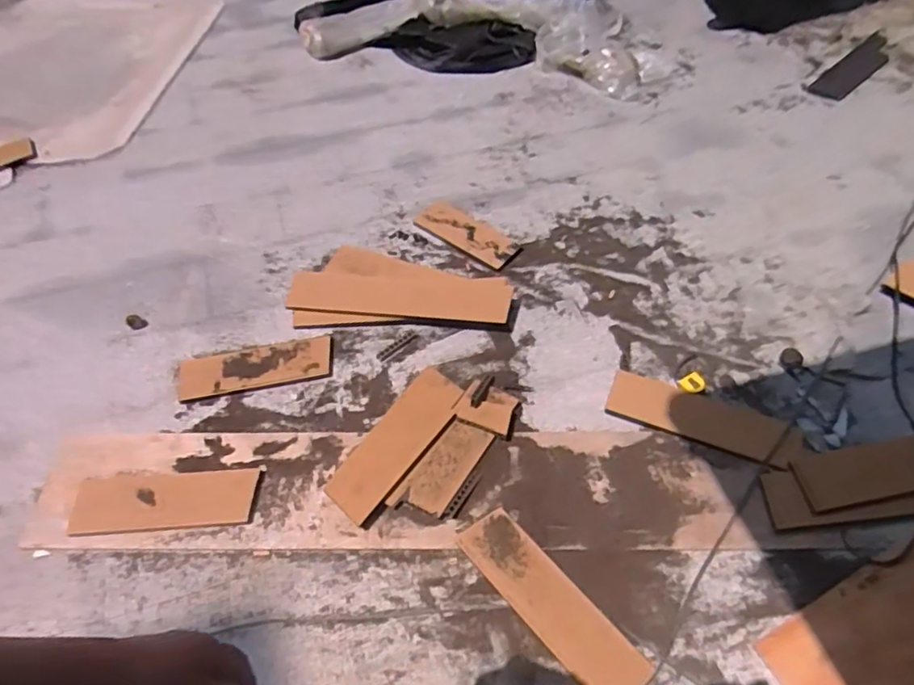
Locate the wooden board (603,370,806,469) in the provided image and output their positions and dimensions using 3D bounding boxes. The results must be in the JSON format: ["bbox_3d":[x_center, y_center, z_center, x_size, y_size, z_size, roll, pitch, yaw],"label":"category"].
[{"bbox_3d":[0.685,0.210,1.663,0.497,0.017,0.161,18,56,15],"label":"wooden board"}]

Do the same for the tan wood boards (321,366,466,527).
[{"bbox_3d":[-0.154,0.266,1.634,0.173,0.029,0.484,19,52,32],"label":"tan wood boards"}]

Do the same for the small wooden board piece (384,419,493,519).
[{"bbox_3d":[-0.036,0.340,1.583,0.130,0.016,0.293,35,66,9],"label":"small wooden board piece"}]

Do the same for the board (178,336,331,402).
[{"bbox_3d":[-0.614,0.069,1.803,0.444,0.028,0.152,-13,54,-8],"label":"board"}]

